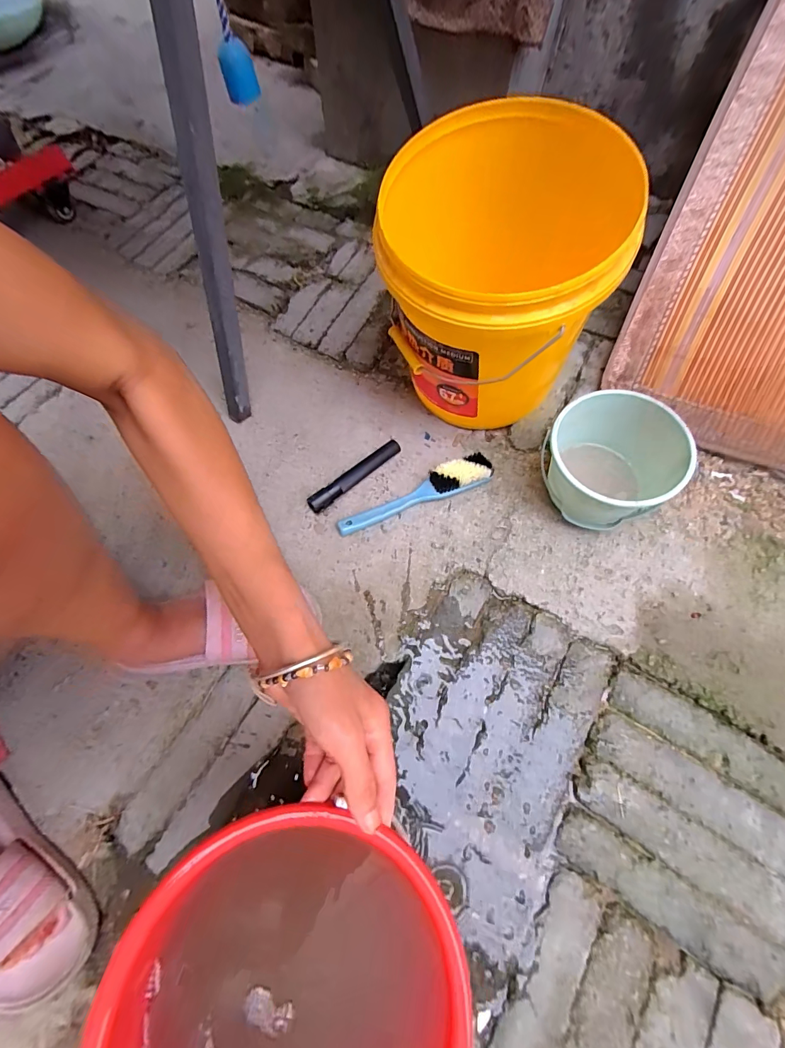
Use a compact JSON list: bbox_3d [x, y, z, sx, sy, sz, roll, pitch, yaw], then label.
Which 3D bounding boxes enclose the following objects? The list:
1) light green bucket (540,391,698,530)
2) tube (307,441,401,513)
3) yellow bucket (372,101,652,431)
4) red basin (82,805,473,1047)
[{"bbox_3d":[0.262,-0.069,0.509,0.143,0.118,0.142,0,67,1],"label":"light green bucket"},{"bbox_3d":[-0.052,-0.070,0.579,0.156,0.019,0.024,-40,72,-15],"label":"tube"},{"bbox_3d":[0.118,-0.290,0.519,0.265,0.277,0.300,7,64,2],"label":"yellow bucket"},{"bbox_3d":[-0.055,0.286,0.244,0.193,0.068,0.193,0,67,1],"label":"red basin"}]

